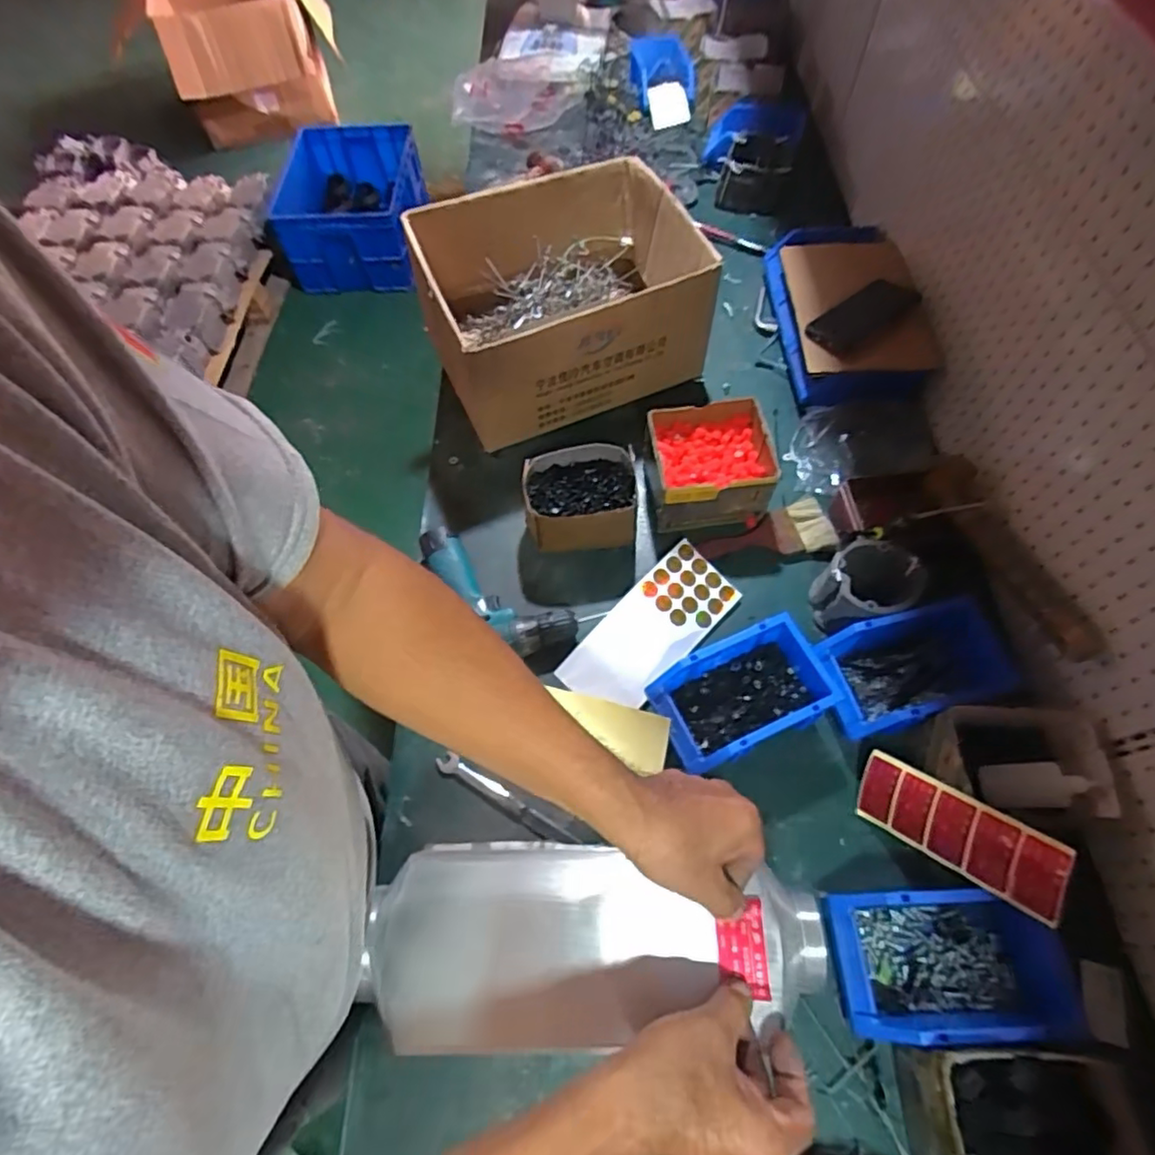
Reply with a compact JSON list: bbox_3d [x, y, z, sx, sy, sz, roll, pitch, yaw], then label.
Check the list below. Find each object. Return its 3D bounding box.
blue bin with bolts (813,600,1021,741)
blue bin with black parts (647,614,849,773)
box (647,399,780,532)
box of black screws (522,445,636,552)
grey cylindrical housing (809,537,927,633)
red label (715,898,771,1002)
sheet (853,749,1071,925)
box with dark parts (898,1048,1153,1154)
[{"bbox_3d":[0.380,0.106,0.698,0.203,0.075,0.118,-12,62,-5],"label":"blue bin with bolts"},{"bbox_3d":[0.187,0.131,0.689,0.193,0.066,0.120,-23,64,-11],"label":"blue bin with black parts"},{"bbox_3d":[0.175,-0.151,0.825,0.156,0.085,0.140,-5,62,-1],"label":"box"},{"bbox_3d":[0.004,-0.103,0.816,0.149,0.080,0.116,-6,62,-2],"label":"box of black screws"},{"bbox_3d":[0.348,0.014,0.749,0.126,0.069,0.101,-38,67,-17],"label":"grey cylindrical housing"},{"bbox_3d":[0.119,0.267,0.441,0.034,0.005,0.061,1,61,0],"label":"red label"},{"bbox_3d":[0.359,0.243,0.585,0.011,0.075,0.184,-3,14,-31],"label":"sheet"},{"bbox_3d":[0.363,0.450,0.499,0.164,0.097,0.116,2,62,3],"label":"box with dark parts"}]

